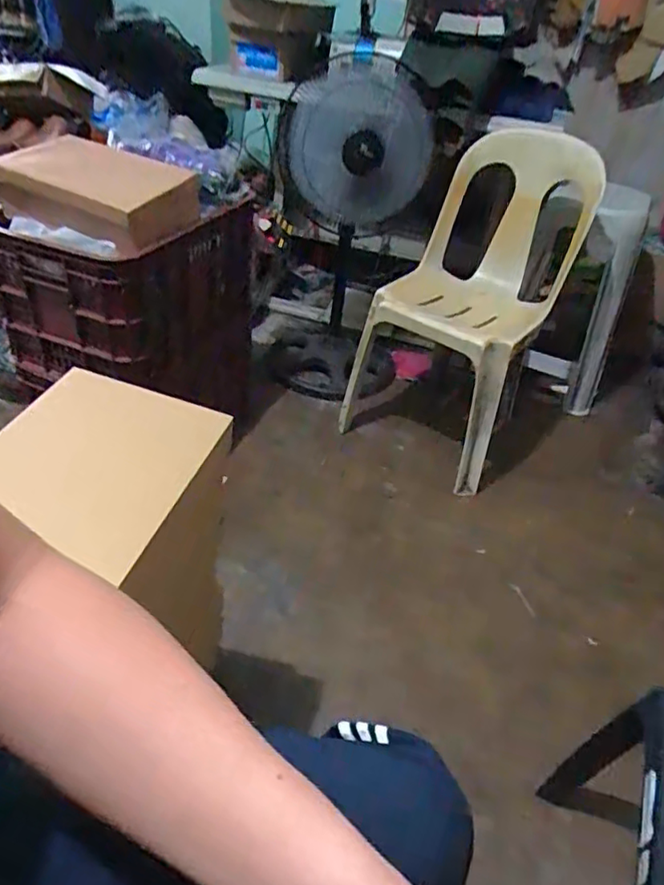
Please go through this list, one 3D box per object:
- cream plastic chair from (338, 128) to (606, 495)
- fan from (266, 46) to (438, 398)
[{"bbox_3d":[0.352,-0.380,1.612,0.465,0.761,0.605,26,43,22],"label":"cream plastic chair"},{"bbox_3d":[0.026,-0.531,1.730,0.410,0.937,0.310,5,39,-2],"label":"fan"}]

